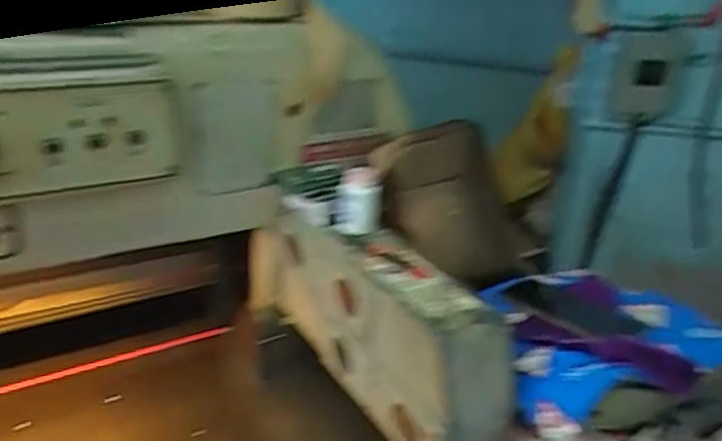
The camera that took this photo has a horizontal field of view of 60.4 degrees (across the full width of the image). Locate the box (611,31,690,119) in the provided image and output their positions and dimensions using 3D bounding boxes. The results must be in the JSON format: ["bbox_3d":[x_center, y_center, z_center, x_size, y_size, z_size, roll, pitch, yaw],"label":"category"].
[{"bbox_3d":[0.661,-0.329,1.421,0.165,0.205,0.036,-8,34,-9],"label":"box"}]

